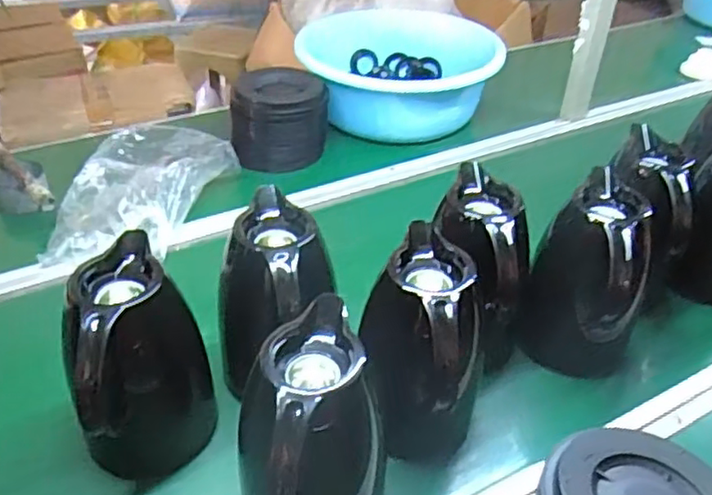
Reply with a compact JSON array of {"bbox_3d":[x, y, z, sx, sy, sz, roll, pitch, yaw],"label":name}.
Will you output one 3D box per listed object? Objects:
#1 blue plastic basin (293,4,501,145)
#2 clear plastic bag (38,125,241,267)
[{"bbox_3d":[0.081,-0.334,1.232,0.344,0.117,0.329,1,37,-1],"label":"blue plastic basin"},{"bbox_3d":[-0.305,-0.092,0.932,0.235,0.063,0.288,1,41,1],"label":"clear plastic bag"}]

